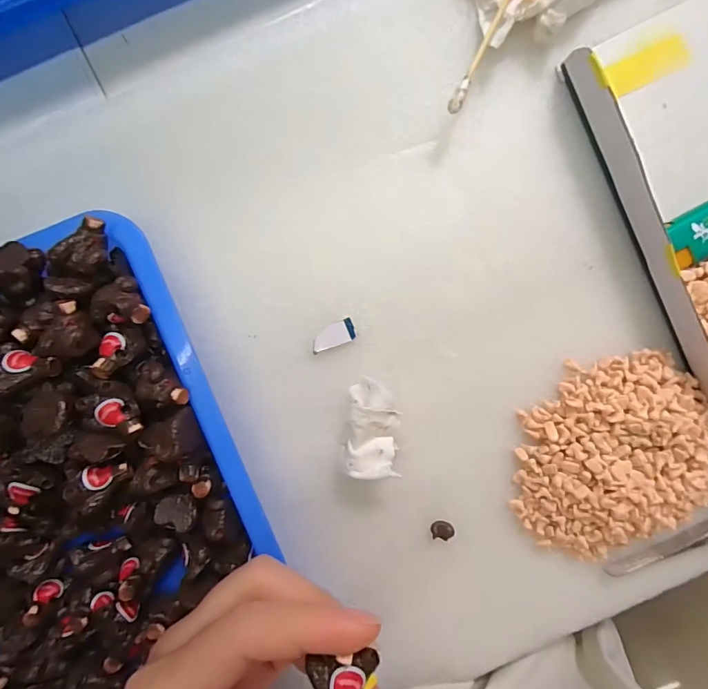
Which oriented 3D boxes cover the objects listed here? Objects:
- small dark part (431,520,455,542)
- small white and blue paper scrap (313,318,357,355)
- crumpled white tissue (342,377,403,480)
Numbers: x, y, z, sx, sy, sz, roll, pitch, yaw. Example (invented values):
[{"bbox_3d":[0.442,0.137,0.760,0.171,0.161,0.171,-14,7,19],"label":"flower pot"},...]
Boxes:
[{"bbox_3d":[0.045,0.094,0.219,0.012,0.004,0.009,12,95,-2],"label":"small dark part"},{"bbox_3d":[-0.010,-0.004,0.212,0.022,0.004,0.011,-21,96,1],"label":"small white and blue paper scrap"},{"bbox_3d":[0.009,0.040,0.208,0.025,0.020,0.043,5,95,-2],"label":"crumpled white tissue"}]

